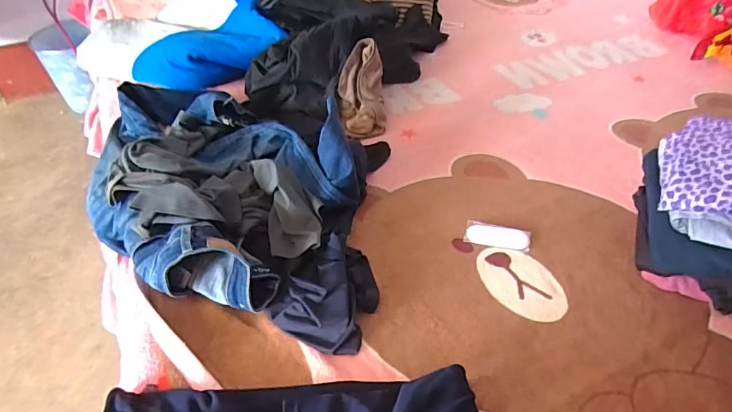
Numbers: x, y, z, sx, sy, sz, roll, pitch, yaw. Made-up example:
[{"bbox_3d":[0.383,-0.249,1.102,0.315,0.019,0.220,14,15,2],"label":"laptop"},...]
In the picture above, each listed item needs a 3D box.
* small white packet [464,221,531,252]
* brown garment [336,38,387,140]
[{"bbox_3d":[0.211,0.045,0.738,0.101,0.004,0.052,8,44,8],"label":"small white packet"},{"bbox_3d":[-0.008,-0.237,0.957,0.098,0.047,0.203,1,81,2],"label":"brown garment"}]

